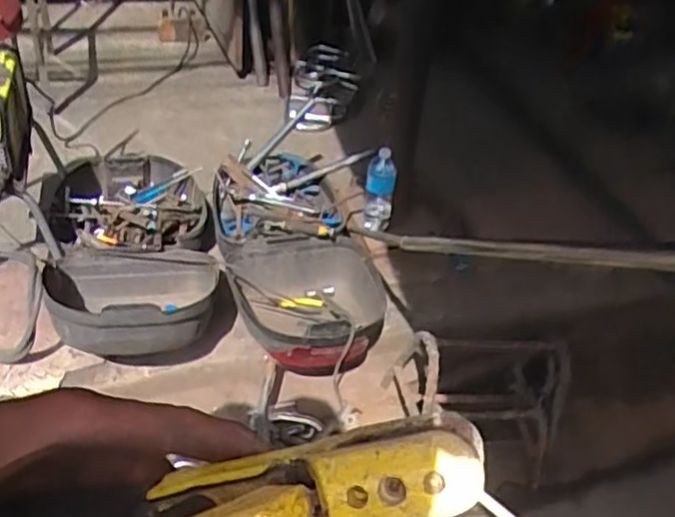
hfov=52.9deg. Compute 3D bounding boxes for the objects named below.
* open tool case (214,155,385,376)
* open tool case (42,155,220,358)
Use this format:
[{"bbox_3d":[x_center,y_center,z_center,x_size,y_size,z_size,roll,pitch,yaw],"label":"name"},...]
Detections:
[{"bbox_3d":[-0.101,0.027,1.798,0.385,0.274,0.661,-14,46,-21],"label":"open tool case"},{"bbox_3d":[-0.499,-0.025,1.648,0.395,0.178,0.651,-1,42,-9],"label":"open tool case"}]

